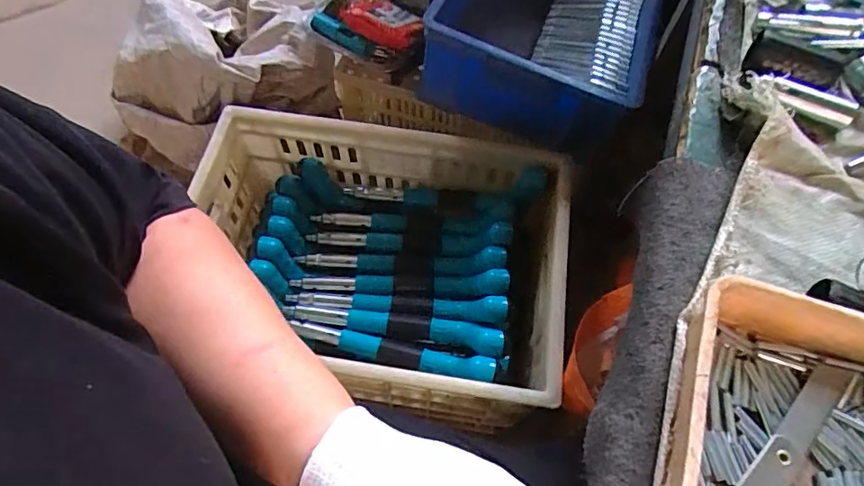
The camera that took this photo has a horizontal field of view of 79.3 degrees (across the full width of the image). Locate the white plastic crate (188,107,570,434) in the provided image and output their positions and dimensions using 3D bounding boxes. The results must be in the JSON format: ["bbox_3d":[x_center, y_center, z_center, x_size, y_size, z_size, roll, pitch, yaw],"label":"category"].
[{"bbox_3d":[-0.078,0.014,0.726,0.498,0.161,0.331,11,63,5],"label":"white plastic crate"}]

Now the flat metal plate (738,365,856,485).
[{"bbox_3d":[0.190,0.118,0.283,0.144,0.006,0.021,-40,69,-19],"label":"flat metal plate"}]

